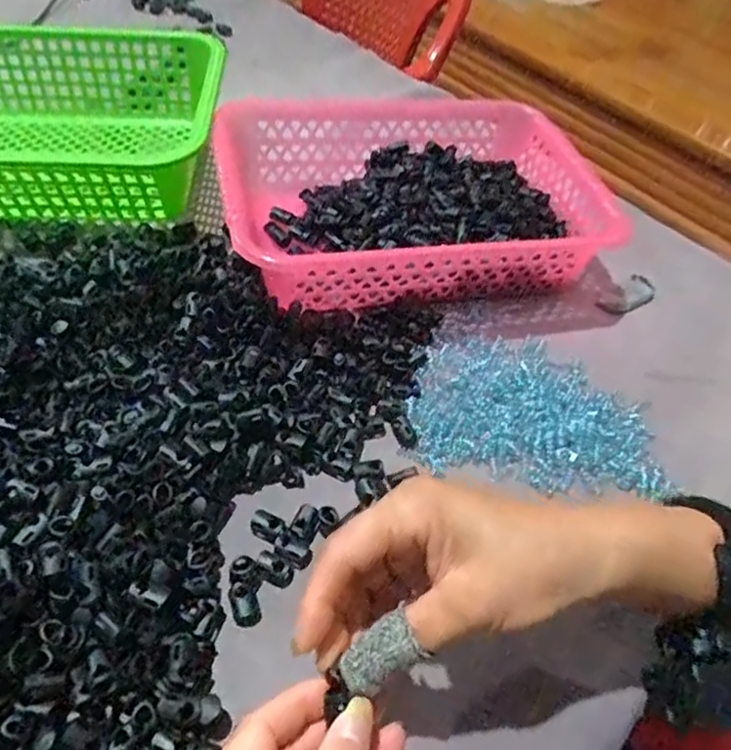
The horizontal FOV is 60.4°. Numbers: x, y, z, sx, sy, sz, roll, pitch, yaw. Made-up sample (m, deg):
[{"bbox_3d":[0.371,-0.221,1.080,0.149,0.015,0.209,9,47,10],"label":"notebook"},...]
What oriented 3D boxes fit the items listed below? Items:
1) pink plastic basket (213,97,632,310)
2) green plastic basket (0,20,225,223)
[{"bbox_3d":[0.037,-0.150,0.534,0.307,0.076,0.222,-9,52,-14],"label":"pink plastic basket"},{"bbox_3d":[-0.277,-0.220,0.551,0.283,0.084,0.202,0,50,-6],"label":"green plastic basket"}]

